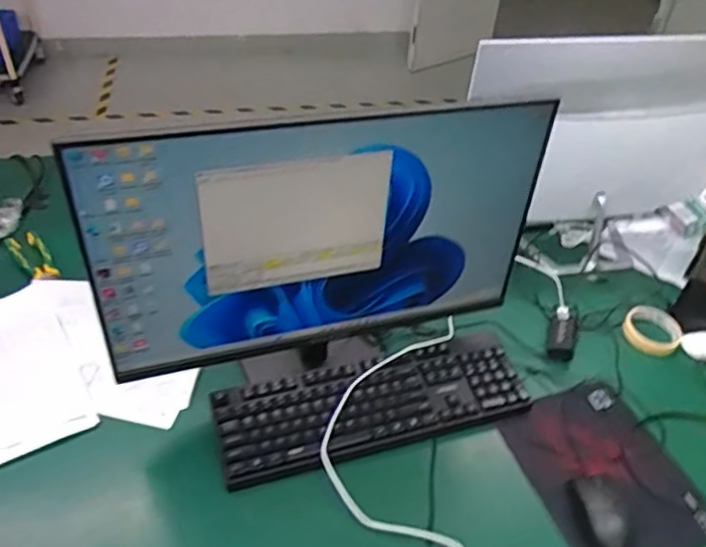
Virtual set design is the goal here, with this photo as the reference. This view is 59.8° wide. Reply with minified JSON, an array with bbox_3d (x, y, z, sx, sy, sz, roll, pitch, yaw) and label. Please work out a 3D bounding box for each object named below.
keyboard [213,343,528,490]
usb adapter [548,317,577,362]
[{"bbox_3d":[0.033,0.182,0.868,0.437,0.040,0.136,-10,43,-16],"label":"keyboard"},{"bbox_3d":[0.347,0.102,1.009,0.040,0.029,0.080,16,42,13],"label":"usb adapter"}]

